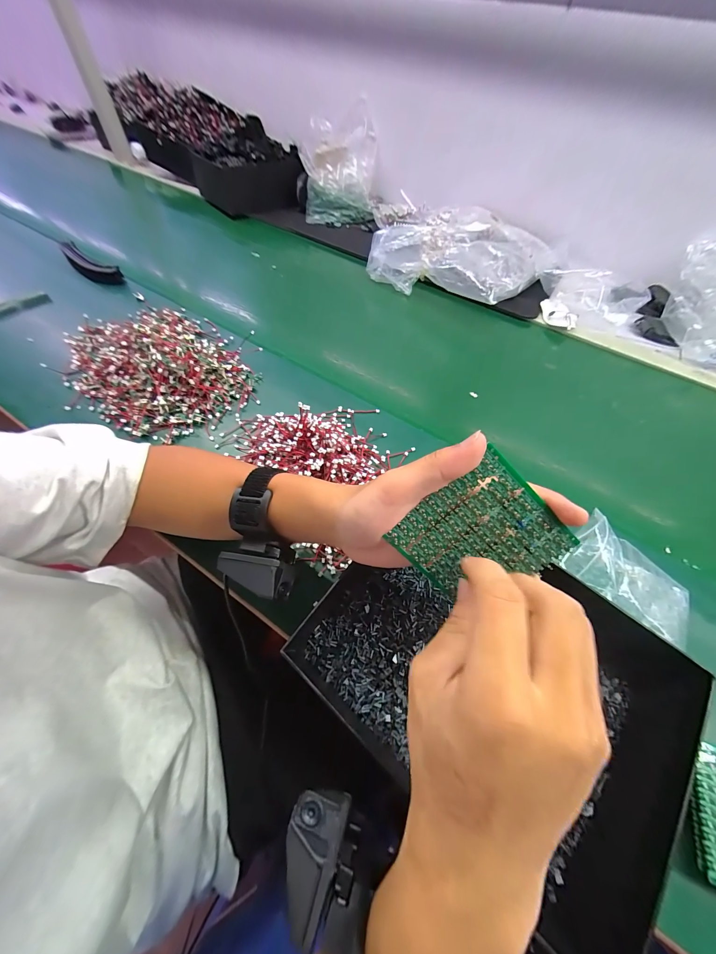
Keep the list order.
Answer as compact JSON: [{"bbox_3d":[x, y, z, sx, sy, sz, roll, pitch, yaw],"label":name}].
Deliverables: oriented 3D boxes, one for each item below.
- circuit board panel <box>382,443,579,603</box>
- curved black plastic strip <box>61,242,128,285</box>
[{"bbox_3d":[0.075,0.039,0.190,0.082,0.004,0.086,-43,102,13],"label":"circuit board panel"},{"bbox_3d":[-0.497,-0.393,0.575,0.136,0.035,0.035,30,60,15],"label":"curved black plastic strip"}]

